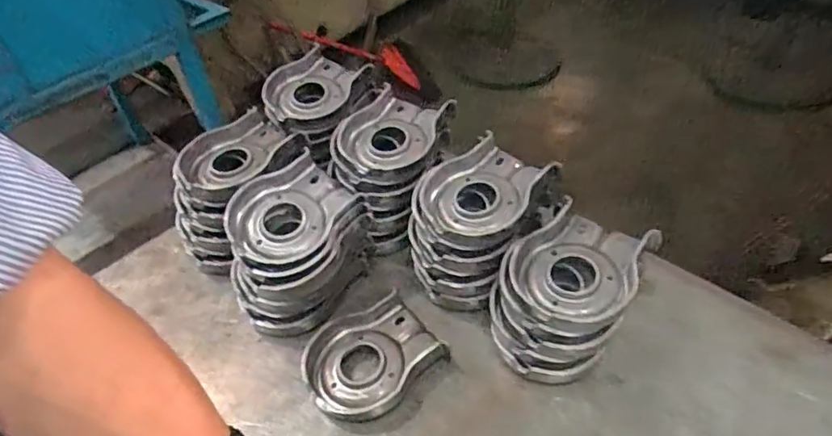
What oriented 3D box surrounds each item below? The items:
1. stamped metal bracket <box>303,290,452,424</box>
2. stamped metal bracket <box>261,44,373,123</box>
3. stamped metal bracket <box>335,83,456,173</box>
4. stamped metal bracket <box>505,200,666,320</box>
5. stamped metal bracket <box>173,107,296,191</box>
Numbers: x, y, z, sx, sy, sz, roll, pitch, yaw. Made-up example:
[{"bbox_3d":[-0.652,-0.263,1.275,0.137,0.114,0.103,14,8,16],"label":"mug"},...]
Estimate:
[{"bbox_3d":[-0.044,0.131,0.527,0.121,0.026,0.101,-28,48,-22],"label":"stamped metal bracket"},{"bbox_3d":[-0.130,-0.165,0.689,0.093,0.029,0.135,11,46,17],"label":"stamped metal bracket"},{"bbox_3d":[-0.029,-0.096,0.618,0.109,0.022,0.124,10,45,16],"label":"stamped metal bracket"},{"bbox_3d":[0.141,0.046,0.496,0.112,0.033,0.123,18,48,23],"label":"stamped metal bracket"},{"bbox_3d":[-0.200,-0.072,0.610,0.087,0.022,0.123,21,49,26],"label":"stamped metal bracket"}]

